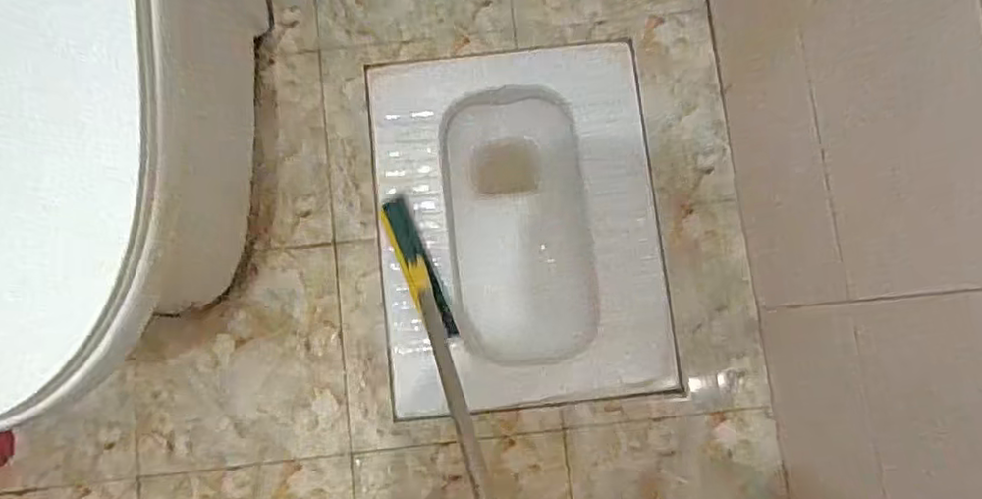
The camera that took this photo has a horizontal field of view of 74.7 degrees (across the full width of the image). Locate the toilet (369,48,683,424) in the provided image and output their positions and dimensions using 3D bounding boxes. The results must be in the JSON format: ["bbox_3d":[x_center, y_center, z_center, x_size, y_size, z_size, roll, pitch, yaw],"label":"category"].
[{"bbox_3d":[0.040,-0.029,1.026,0.400,0.172,0.520,-6,82,-1],"label":"toilet"}]

